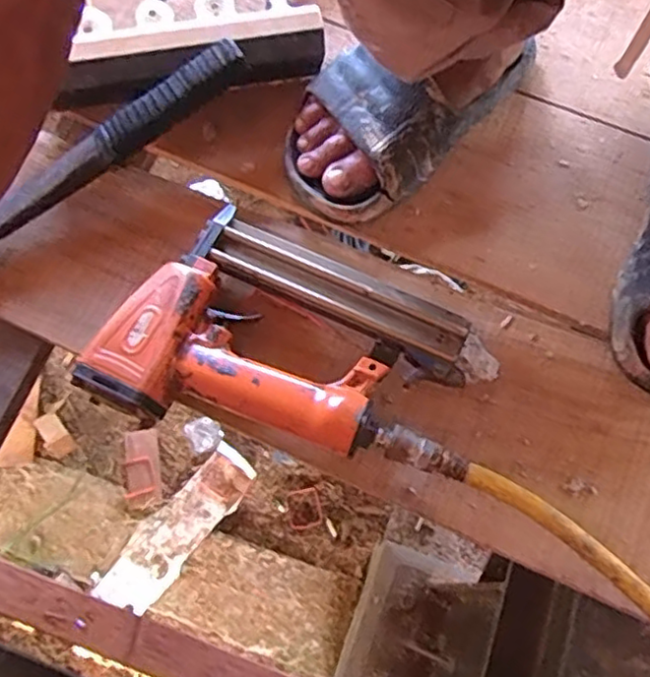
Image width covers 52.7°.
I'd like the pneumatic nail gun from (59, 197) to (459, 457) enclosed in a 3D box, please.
[{"bbox_3d":[-0.028,0.014,0.469,0.230,0.056,0.175,26,72,9],"label":"pneumatic nail gun"}]

